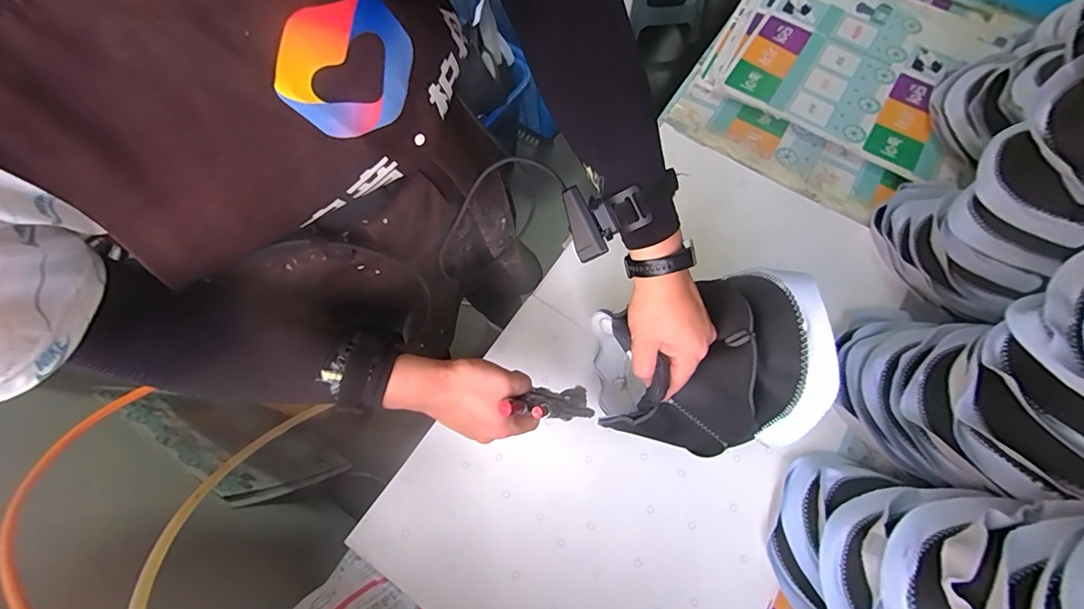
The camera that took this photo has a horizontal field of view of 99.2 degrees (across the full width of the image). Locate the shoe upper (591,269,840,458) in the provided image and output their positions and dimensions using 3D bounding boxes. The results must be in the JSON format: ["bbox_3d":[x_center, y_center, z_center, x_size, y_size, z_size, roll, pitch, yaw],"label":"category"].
[{"bbox_3d":[0.163,0.068,0.517,0.177,0.263,0.174,-3,67,0],"label":"shoe upper"}]

